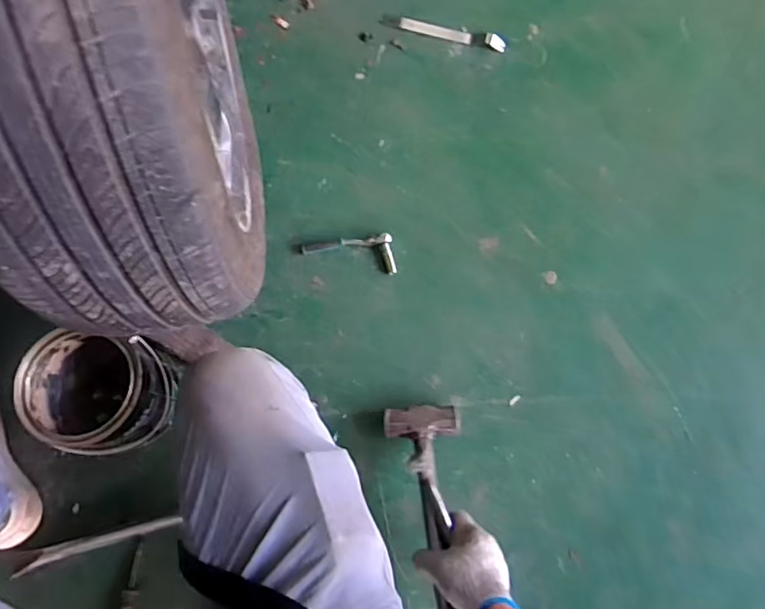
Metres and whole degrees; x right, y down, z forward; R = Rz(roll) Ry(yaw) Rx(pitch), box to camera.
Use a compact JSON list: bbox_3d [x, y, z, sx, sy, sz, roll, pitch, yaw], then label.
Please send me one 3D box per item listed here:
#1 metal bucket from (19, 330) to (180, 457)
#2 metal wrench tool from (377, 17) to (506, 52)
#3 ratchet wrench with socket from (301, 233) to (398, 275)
[{"bbox_3d":[-0.397,0.127,0.804,0.165,0.161,0.149,6,76,1],"label":"metal bucket"},{"bbox_3d":[0.114,-0.513,1.053,0.237,0.014,0.034,16,77,4],"label":"metal wrench tool"},{"bbox_3d":[-0.050,-0.096,0.929,0.156,0.021,0.061,12,76,3],"label":"ratchet wrench with socket"}]

